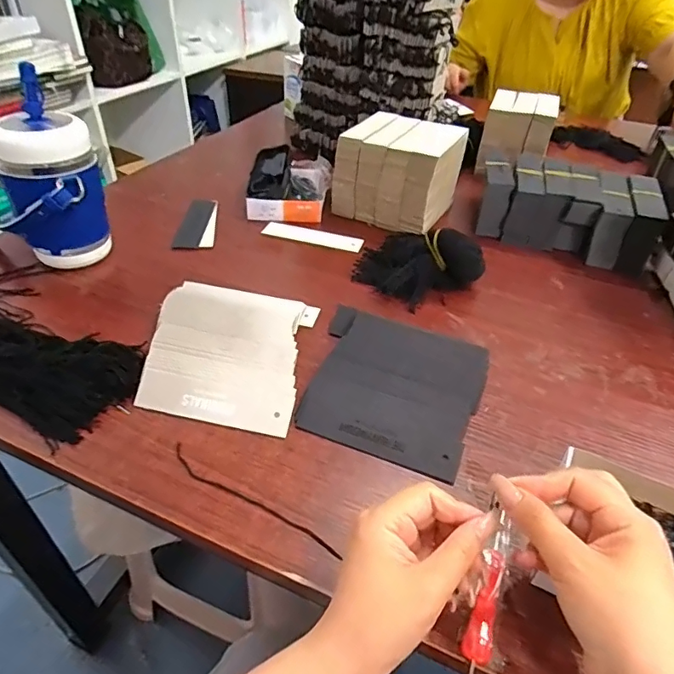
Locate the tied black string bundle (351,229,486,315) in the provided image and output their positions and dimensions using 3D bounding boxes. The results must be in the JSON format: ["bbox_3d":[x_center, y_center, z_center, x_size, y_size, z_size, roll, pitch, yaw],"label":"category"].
[{"bbox_3d":[0.081,-0.080,0.537,0.138,0.056,0.092,20,43,20],"label":"tied black string bundle"}]

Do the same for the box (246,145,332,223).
[{"bbox_3d":[-0.065,-0.207,0.680,0.106,0.058,0.131,5,40,4],"label":"box"}]

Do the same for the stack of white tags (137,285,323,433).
[{"bbox_3d":[-0.095,0.009,0.432,0.129,0.018,0.157,5,40,2],"label":"stack of white tags"}]

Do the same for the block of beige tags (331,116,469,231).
[{"bbox_3d":[0.084,-0.224,0.668,0.131,0.102,0.127,21,43,21],"label":"block of beige tags"}]

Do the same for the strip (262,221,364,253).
[{"bbox_3d":[-0.031,-0.125,0.617,0.125,0.007,0.021,15,78,13],"label":"strip"}]

